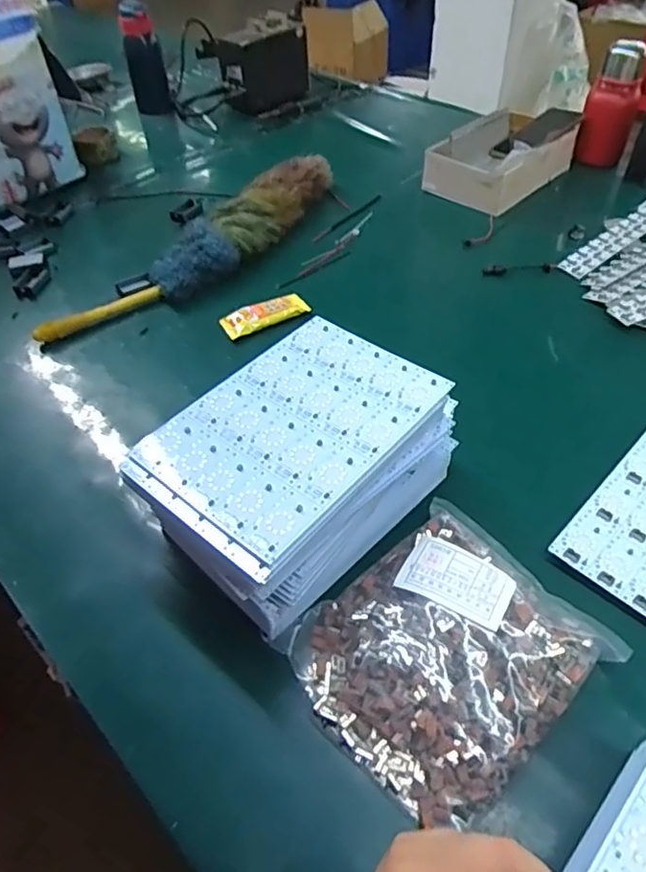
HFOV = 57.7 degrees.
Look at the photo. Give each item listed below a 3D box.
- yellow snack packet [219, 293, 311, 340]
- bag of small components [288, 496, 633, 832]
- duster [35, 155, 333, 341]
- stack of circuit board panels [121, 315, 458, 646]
[{"bbox_3d":[-0.078,-0.163,0.787,0.119,0.021,0.041,-27,51,-18],"label":"yellow snack packet"},{"bbox_3d":[0.095,0.162,0.458,0.207,0.044,0.180,-33,53,-23],"label":"bag of small components"},{"bbox_3d":[-0.156,-0.284,0.876,0.110,0.070,0.571,31,55,28],"label":"duster"},{"bbox_3d":[-0.019,0.024,0.537,0.166,0.111,0.251,34,59,30],"label":"stack of circuit board panels"}]

